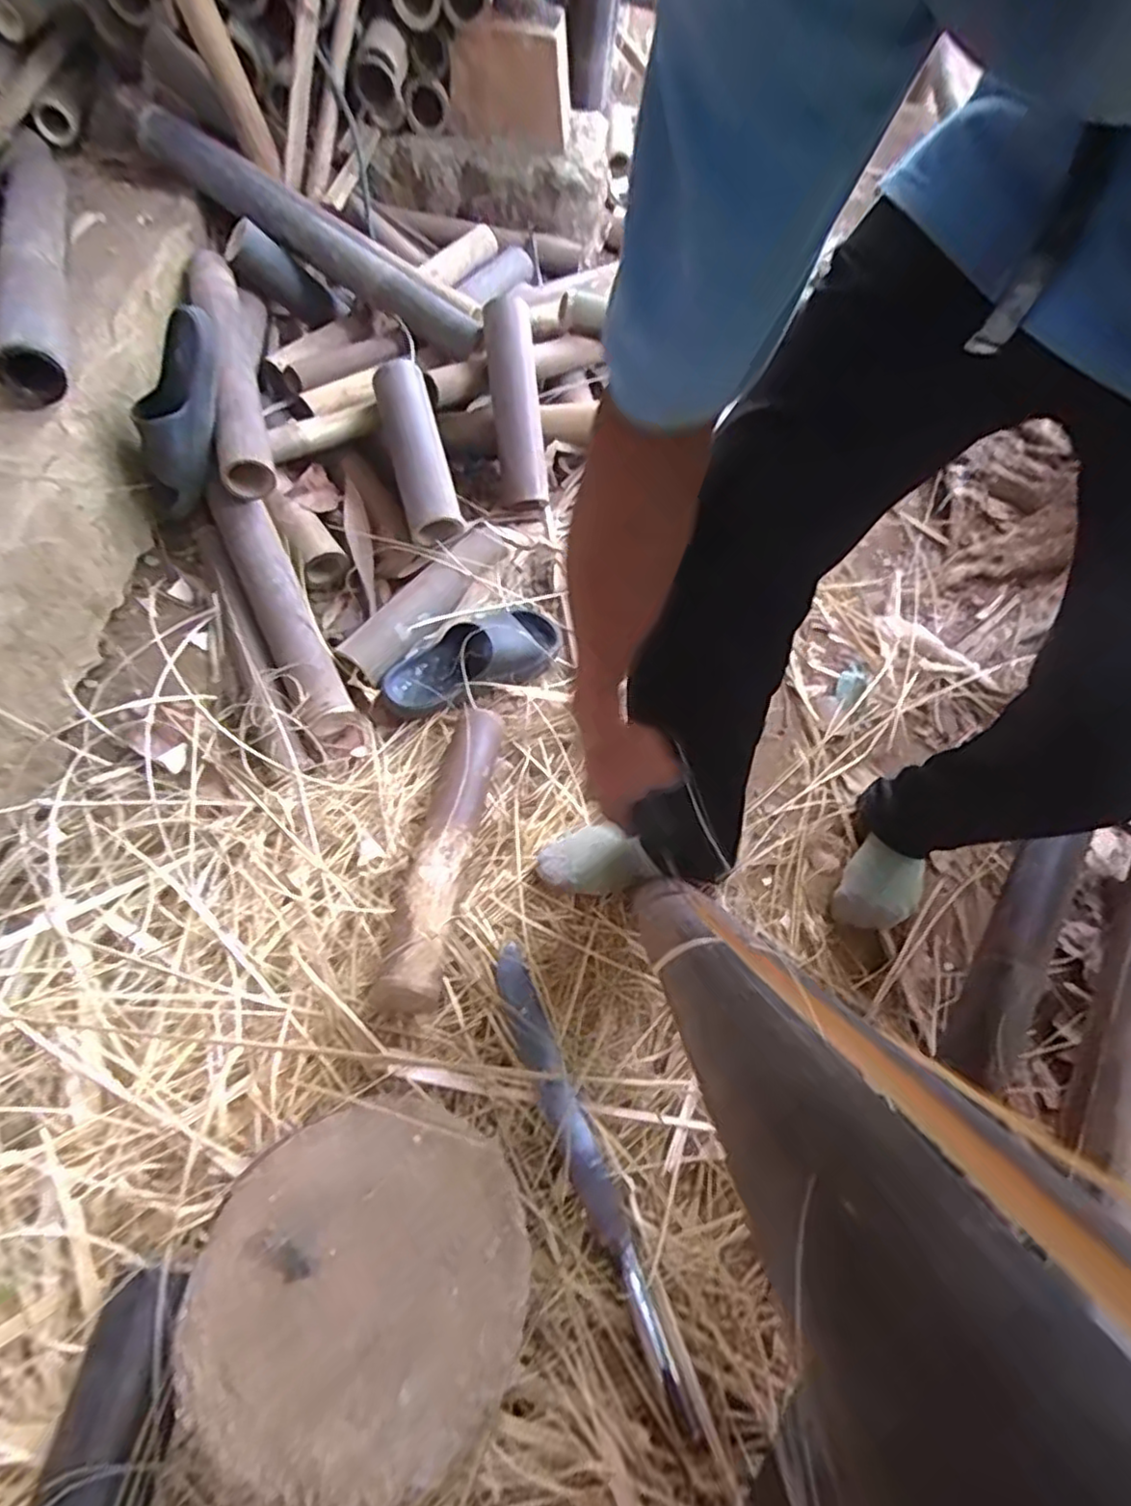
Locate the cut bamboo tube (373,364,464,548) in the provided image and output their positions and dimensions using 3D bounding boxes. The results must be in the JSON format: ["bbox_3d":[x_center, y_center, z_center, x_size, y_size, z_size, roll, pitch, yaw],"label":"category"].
[{"bbox_3d":[-0.239,-0.487,1.083,0.088,0.108,0.344,-14,62,-11],"label":"cut bamboo tube"}]

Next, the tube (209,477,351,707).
[{"bbox_3d":[-0.400,-0.213,0.951,0.080,0.064,0.377,-26,79,-17],"label":"tube"}]

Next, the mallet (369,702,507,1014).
[{"bbox_3d":[-0.146,0.105,0.818,0.074,0.061,0.389,9,60,2],"label":"mallet"}]

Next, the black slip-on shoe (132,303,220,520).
[{"bbox_3d":[-0.543,-0.476,0.936,0.107,0.082,0.270,11,100,3],"label":"black slip-on shoe"}]

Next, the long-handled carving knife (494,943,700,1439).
[{"bbox_3d":[0.018,0.406,0.687,0.037,0.024,0.446,-20,63,-14],"label":"long-handled carving knife"}]

